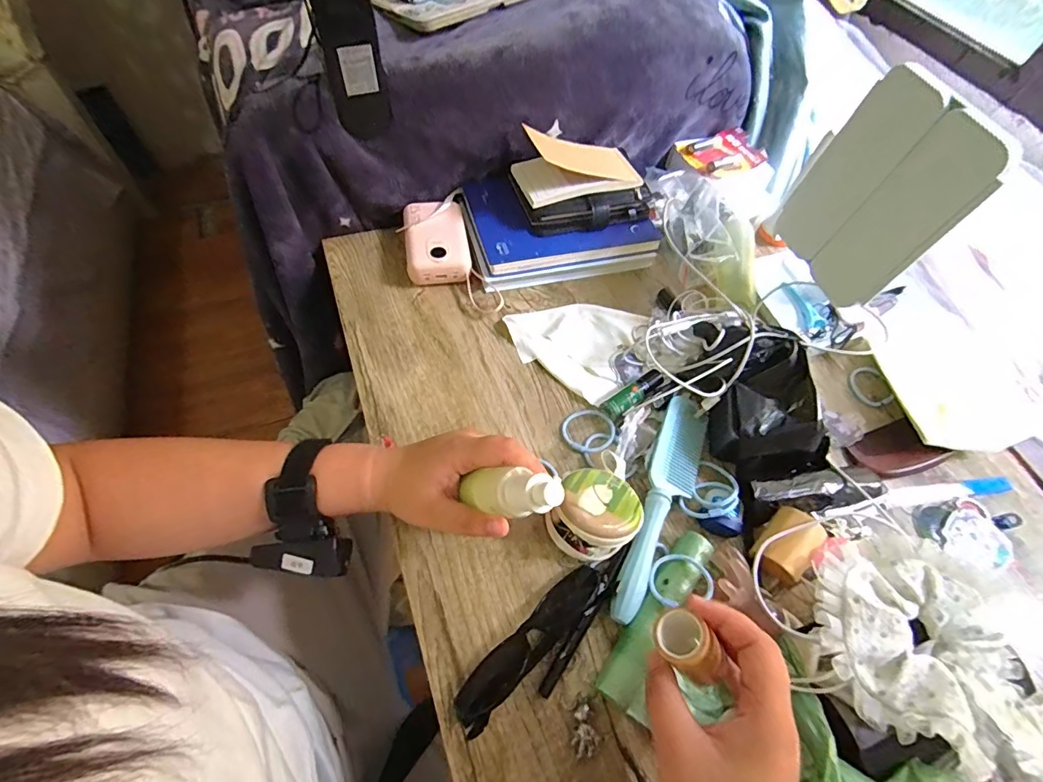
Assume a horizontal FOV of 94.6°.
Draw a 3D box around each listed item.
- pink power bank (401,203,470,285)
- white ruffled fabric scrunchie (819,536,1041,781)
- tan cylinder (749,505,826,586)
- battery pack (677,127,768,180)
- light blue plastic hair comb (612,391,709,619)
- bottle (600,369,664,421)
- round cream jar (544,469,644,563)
[{"bbox_3d":[-0.099,-0.169,0.557,0.070,0.041,0.105,-8,60,-9],"label":"pink power bank"},{"bbox_3d":[0.285,0.184,0.351,0.147,0.061,0.145,-7,59,-8],"label":"white ruffled fabric scrunchie"},{"bbox_3d":[0.216,0.127,0.393,0.055,0.034,0.042,-39,69,-24],"label":"tan cylinder"},{"bbox_3d":[0.278,-0.326,0.661,0.111,0.023,0.078,-19,62,-15],"label":"battery pack"},{"bbox_3d":[0.125,0.095,0.416,0.042,0.011,0.211,22,60,9],"label":"light blue plastic hair comb"},{"bbox_3d":[0.113,0.005,0.480,0.071,0.016,0.023,-30,65,-20],"label":"bottle"},{"bbox_3d":[0.060,0.099,0.397,0.070,0.037,0.068,2,59,-3],"label":"round cream jar"}]

